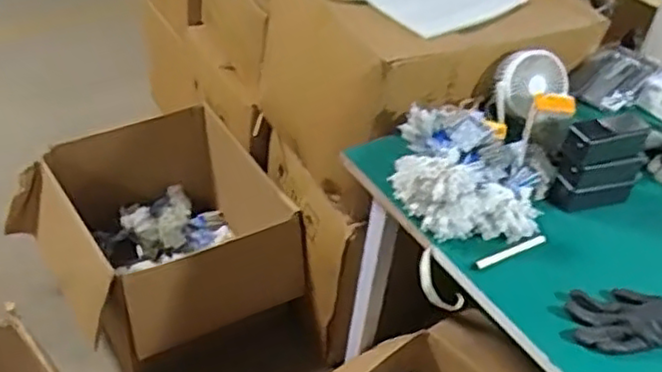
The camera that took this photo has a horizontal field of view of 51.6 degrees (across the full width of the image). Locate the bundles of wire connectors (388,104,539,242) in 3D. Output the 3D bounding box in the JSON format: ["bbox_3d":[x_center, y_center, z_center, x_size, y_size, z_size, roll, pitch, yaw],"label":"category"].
[{"bbox_3d":[0.215,-0.021,1.078,0.231,0.111,0.207,15,40,10],"label":"bundles of wire connectors"}]

